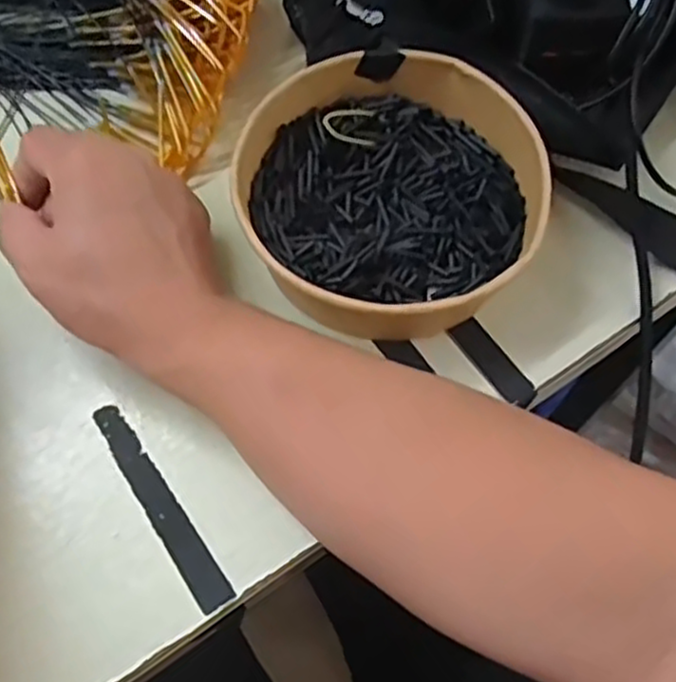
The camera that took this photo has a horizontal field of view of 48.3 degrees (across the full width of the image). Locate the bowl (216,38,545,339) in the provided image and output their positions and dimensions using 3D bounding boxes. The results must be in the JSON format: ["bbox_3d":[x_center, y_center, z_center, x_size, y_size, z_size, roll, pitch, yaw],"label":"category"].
[{"bbox_3d":[0.024,-0.067,0.363,0.135,0.049,0.145,0,65,0],"label":"bowl"}]

